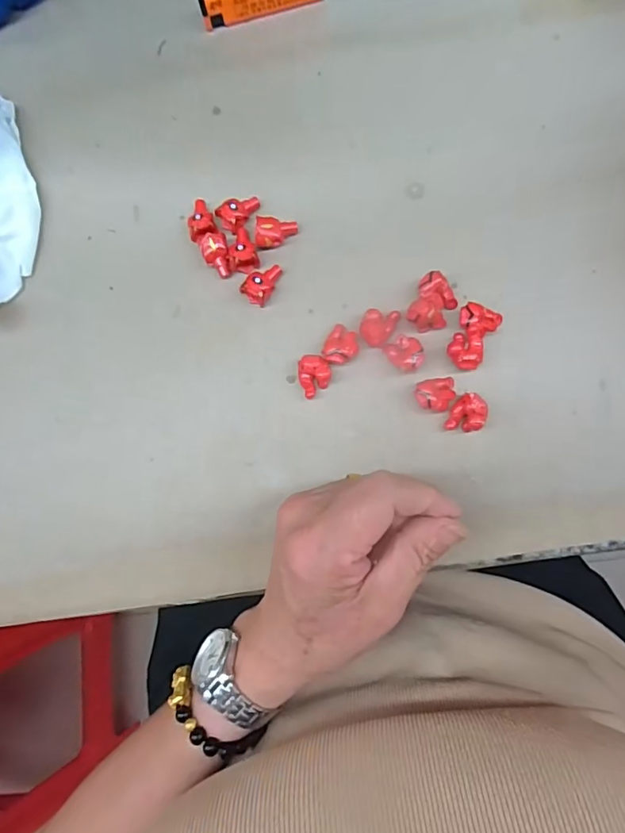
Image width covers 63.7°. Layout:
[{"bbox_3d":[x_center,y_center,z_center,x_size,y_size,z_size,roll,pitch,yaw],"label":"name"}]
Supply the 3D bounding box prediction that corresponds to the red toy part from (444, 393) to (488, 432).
[{"bbox_3d":[0.085,-0.001,0.274,0.018,0.013,0.021,23,85,8],"label":"red toy part"}]

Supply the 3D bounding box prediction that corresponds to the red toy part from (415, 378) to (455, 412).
[{"bbox_3d":[0.067,-0.011,0.276,0.022,0.013,0.018,-6,82,5],"label":"red toy part"}]

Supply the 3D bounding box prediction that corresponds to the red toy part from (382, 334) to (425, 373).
[{"bbox_3d":[0.053,-0.035,0.281,0.018,0.013,0.021,-36,80,0],"label":"red toy part"}]

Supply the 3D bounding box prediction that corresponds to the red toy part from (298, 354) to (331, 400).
[{"bbox_3d":[0.002,-0.023,0.285,0.018,0.013,0.022,-17,81,3],"label":"red toy part"}]

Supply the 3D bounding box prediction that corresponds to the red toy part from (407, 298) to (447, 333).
[{"bbox_3d":[0.064,-0.056,0.279,0.022,0.018,0.017,18,84,8],"label":"red toy part"}]

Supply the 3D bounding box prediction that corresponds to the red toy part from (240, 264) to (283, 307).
[{"bbox_3d":[-0.028,-0.079,0.295,0.015,0.013,0.026,36,87,9],"label":"red toy part"}]

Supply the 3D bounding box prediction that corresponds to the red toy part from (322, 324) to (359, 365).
[{"bbox_3d":[0.017,-0.040,0.286,0.019,0.012,0.023,26,86,9],"label":"red toy part"}]

